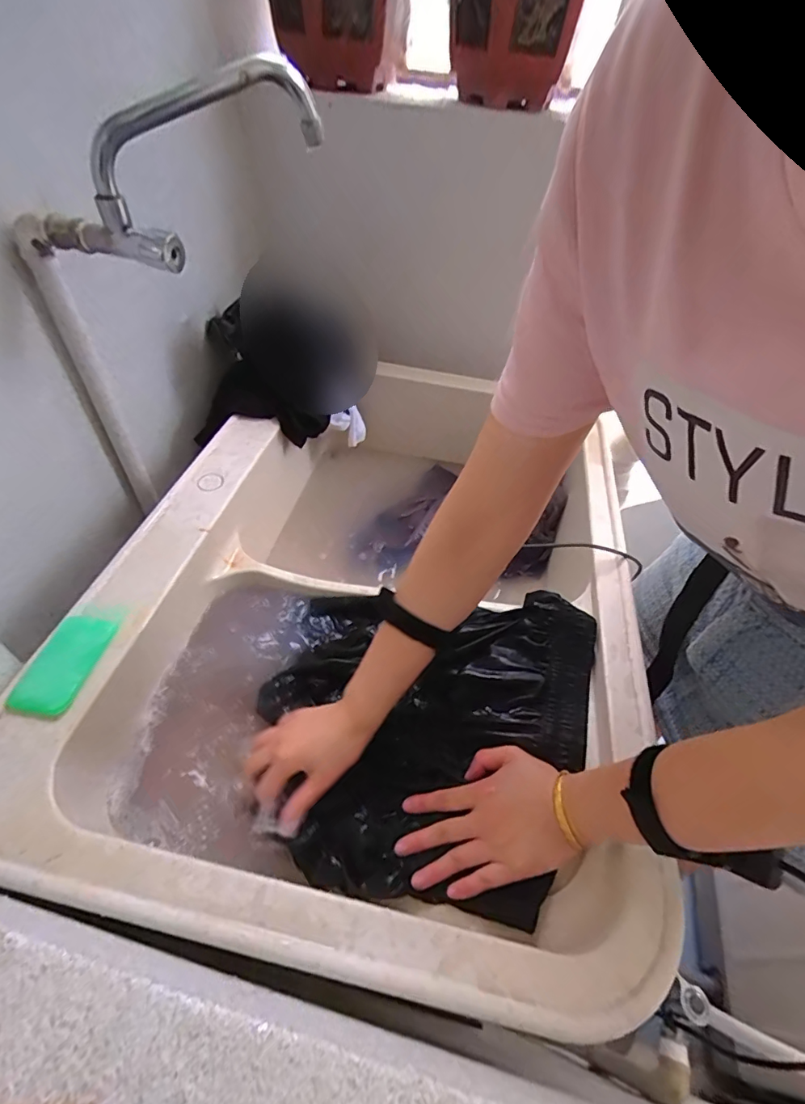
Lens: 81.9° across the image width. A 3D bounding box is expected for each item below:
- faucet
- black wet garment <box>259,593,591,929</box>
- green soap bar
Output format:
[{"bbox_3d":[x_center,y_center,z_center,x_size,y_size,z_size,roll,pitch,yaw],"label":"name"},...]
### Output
[{"bbox_3d":[-0.199,-0.368,0.433,0.286,0.101,0.094,-42,60,-3],"label":"faucet"},{"bbox_3d":[0.020,0.170,0.476,0.335,0.084,0.297,10,48,4],"label":"black wet garment"},{"bbox_3d":[-0.322,0.105,0.440,0.053,0.011,0.097,9,48,3],"label":"green soap bar"}]

